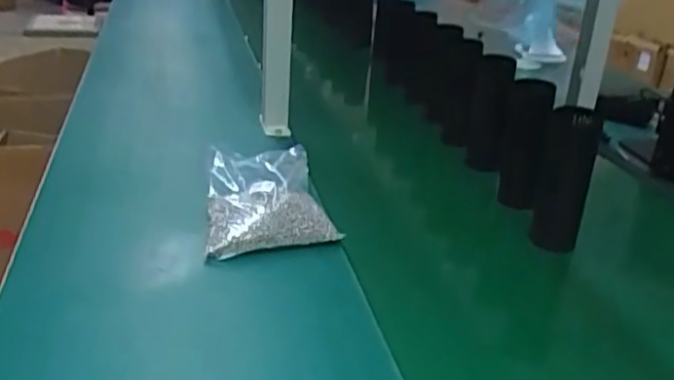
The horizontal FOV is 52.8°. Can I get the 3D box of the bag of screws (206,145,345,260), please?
[{"bbox_3d":[-0.086,0.009,0.793,0.141,0.061,0.167,-4,25,-17],"label":"bag of screws"}]

